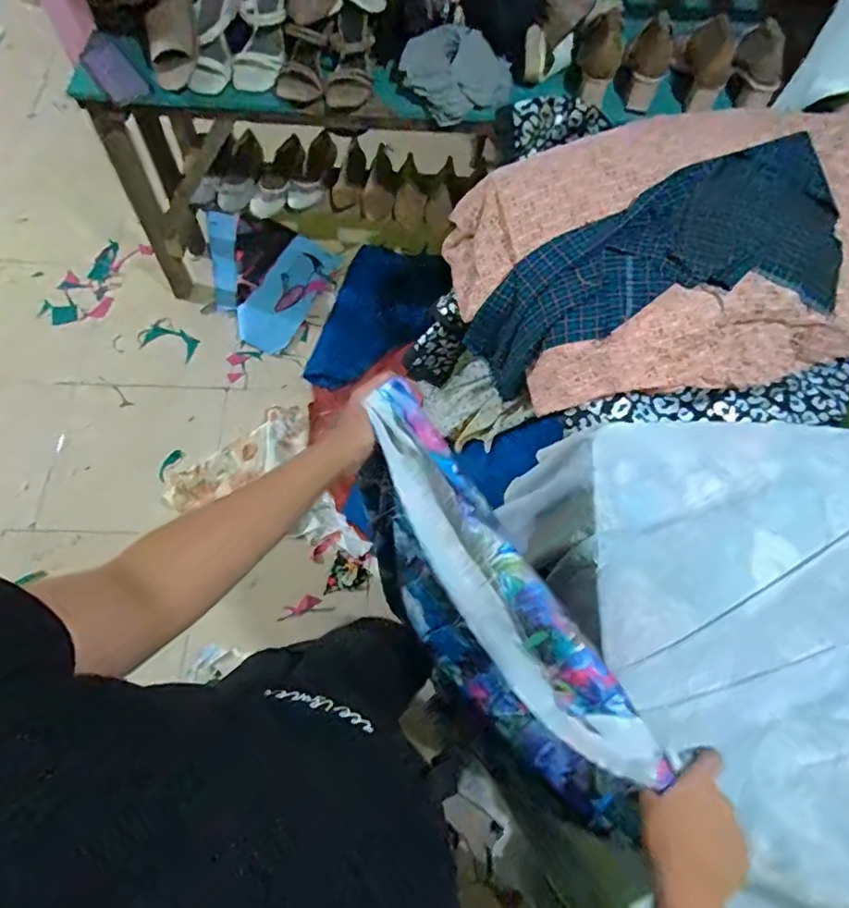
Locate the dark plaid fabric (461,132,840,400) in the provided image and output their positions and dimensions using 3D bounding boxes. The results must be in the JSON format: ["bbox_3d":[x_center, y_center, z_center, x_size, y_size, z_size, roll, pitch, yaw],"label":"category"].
[{"bbox_3d":[0.369,-0.277,0.901,0.598,0.176,0.256,-22,68,9],"label":"dark plaid fabric"}]

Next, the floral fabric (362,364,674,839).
[{"bbox_3d":[0.065,0.175,0.597,0.099,0.282,0.427,-30,72,-15],"label":"floral fabric"}]

